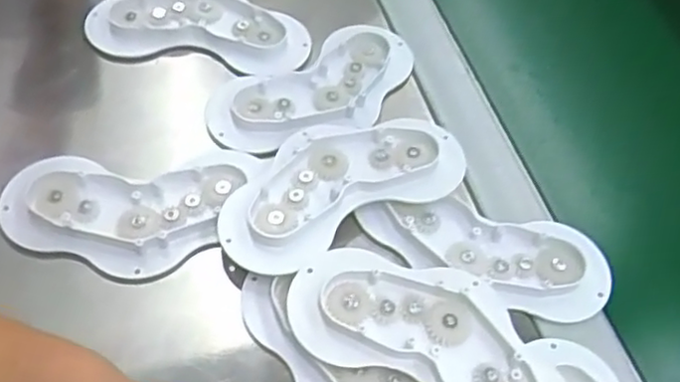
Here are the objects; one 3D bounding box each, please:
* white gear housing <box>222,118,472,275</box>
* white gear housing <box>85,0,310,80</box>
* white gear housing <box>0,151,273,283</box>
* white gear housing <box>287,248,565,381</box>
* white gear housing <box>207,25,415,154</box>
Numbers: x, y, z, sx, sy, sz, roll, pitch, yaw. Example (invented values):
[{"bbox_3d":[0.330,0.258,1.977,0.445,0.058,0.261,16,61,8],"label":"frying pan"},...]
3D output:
[{"bbox_3d":[-0.001,-0.009,0.388,0.146,0.012,0.075,-28,62,-21],"label":"white gear housing"},{"bbox_3d":[-0.097,-0.116,0.472,0.148,0.021,0.072,11,56,3],"label":"white gear housing"},{"bbox_3d":[-0.117,0.012,0.385,0.142,0.021,0.075,-4,56,-7],"label":"white gear housing"},{"bbox_3d":[0.047,0.075,0.337,0.148,0.025,0.073,31,59,16],"label":"white gear housing"},{"bbox_3d":[-0.014,-0.068,0.448,0.146,0.017,0.070,-25,61,-20],"label":"white gear housing"}]

